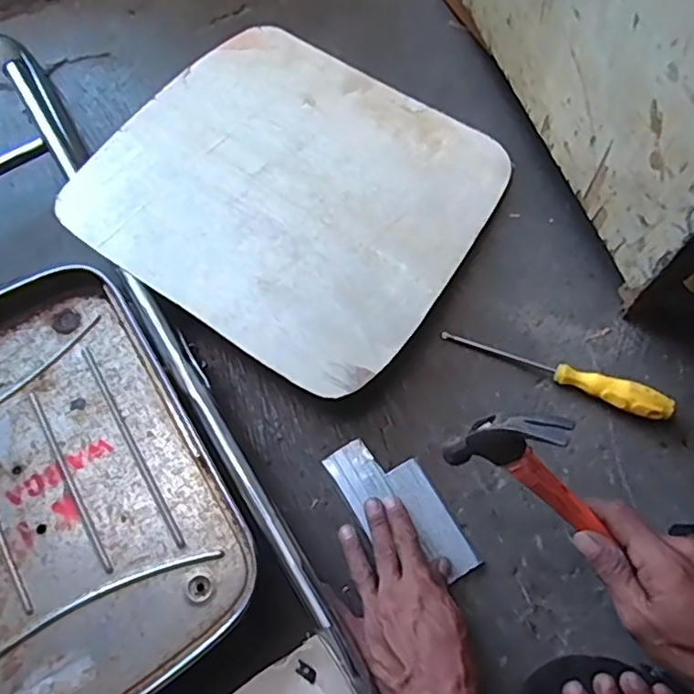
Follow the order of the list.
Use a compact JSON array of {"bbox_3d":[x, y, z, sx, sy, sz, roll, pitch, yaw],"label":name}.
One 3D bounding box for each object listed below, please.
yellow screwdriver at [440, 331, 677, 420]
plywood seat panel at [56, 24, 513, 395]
[{"bbox_3d":[0.202,0.024,0.587,0.221,0.028,0.028,20,74,9],"label":"yellow screwdriver"},{"bbox_3d":[-0.056,-0.172,0.640,0.380,0.009,0.358,33,68,9],"label":"plywood seat panel"}]

